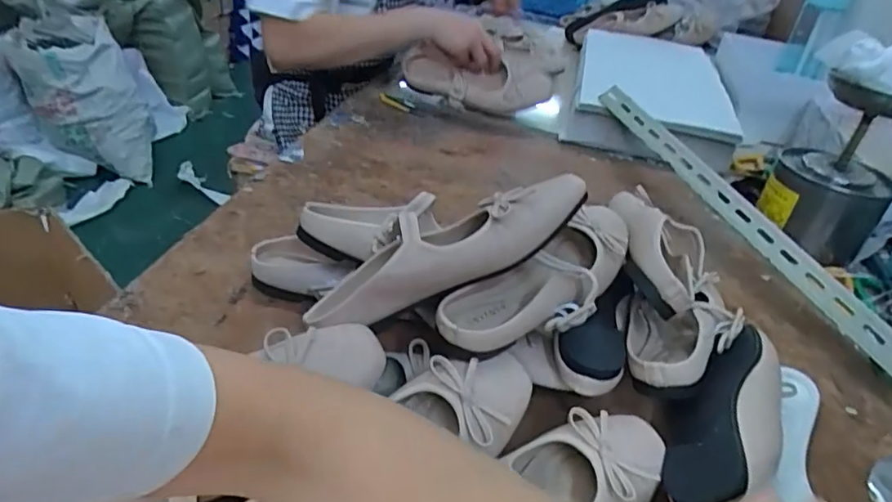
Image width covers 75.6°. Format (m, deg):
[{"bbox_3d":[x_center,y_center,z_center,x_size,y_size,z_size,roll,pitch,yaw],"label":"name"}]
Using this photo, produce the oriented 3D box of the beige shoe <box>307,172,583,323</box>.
[{"bbox_3d":[-0.005,-0.006,0.459,0.241,0.057,0.082,-25,42,-1],"label":"beige shoe"}]

